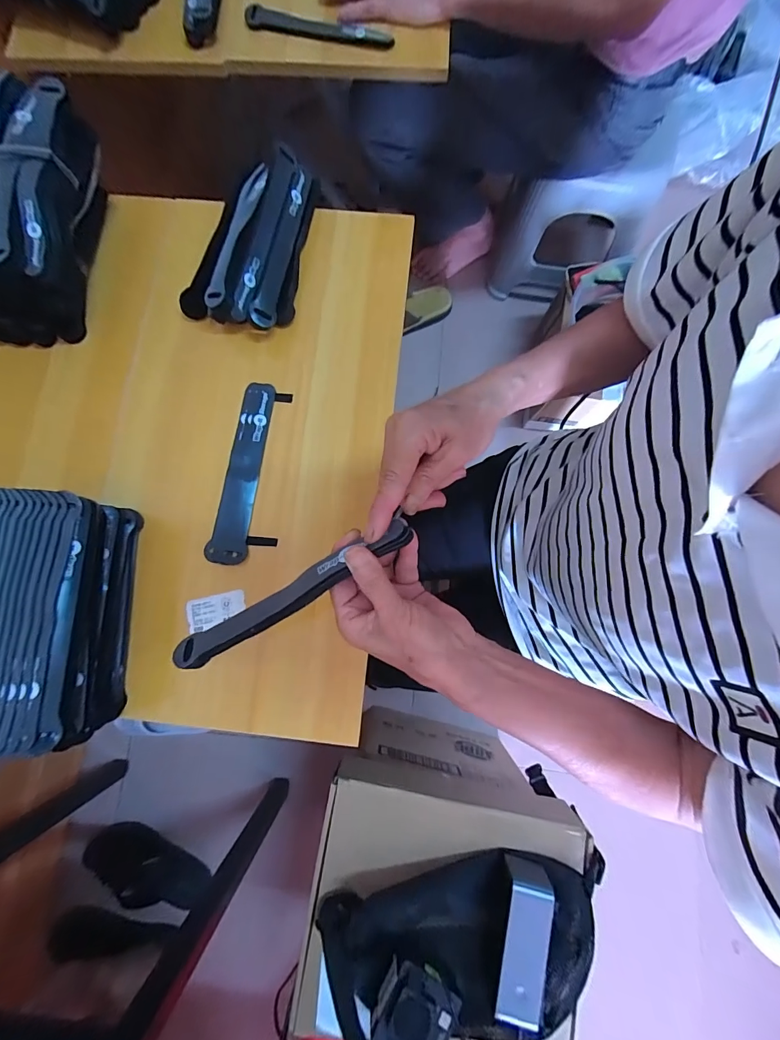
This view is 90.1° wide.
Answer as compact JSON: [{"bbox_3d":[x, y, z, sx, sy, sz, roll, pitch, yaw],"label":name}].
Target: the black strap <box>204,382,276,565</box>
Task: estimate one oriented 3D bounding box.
[{"bbox_3d":[-0.157,-0.051,0.416,0.037,0.015,0.194,7,79,1],"label":"black strap"}]

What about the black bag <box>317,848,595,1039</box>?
[{"bbox_3d":[0.082,0.488,0.432,0.310,0.061,0.164,-10,80,-2],"label":"black bag"}]

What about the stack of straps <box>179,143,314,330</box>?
[{"bbox_3d":[-0.154,-0.308,0.430,0.113,0.051,0.188,15,80,3],"label":"stack of straps"}]

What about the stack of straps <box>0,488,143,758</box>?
[{"bbox_3d":[-0.295,0.083,0.344,0.086,0.089,0.205,-2,79,-1],"label":"stack of straps"}]

